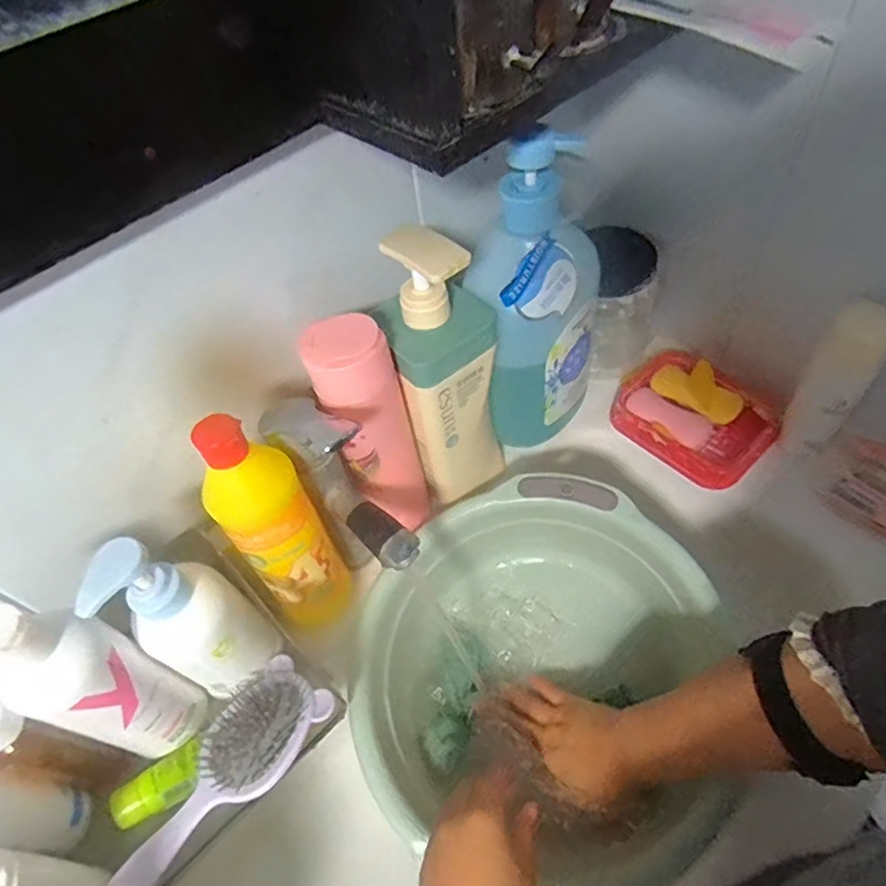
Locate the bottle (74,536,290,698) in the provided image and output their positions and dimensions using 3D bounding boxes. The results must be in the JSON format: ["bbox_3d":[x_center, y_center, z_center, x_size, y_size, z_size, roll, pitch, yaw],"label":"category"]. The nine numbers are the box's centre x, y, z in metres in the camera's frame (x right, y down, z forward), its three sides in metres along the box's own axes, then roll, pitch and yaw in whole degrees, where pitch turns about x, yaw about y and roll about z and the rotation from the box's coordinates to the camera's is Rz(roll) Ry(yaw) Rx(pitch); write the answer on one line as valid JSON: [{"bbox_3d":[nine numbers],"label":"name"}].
[{"bbox_3d":[-0.169,0.118,0.405,0.070,0.159,0.057,-34,56,-17],"label":"bottle"}]

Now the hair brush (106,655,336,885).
[{"bbox_3d":[-0.158,0.238,0.415,0.068,0.028,0.179,26,61,24],"label":"hair brush"}]

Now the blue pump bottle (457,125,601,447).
[{"bbox_3d":[0.081,-0.108,0.500,0.110,0.273,0.073,-18,53,-6],"label":"blue pump bottle"}]

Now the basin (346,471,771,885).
[{"bbox_3d":[0.078,0.183,0.492,0.279,0.134,0.276,-1,54,2],"label":"basin"}]

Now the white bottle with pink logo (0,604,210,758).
[{"bbox_3d":[-0.219,0.149,0.377,0.049,0.166,0.060,12,56,16],"label":"white bottle with pink logo"}]

